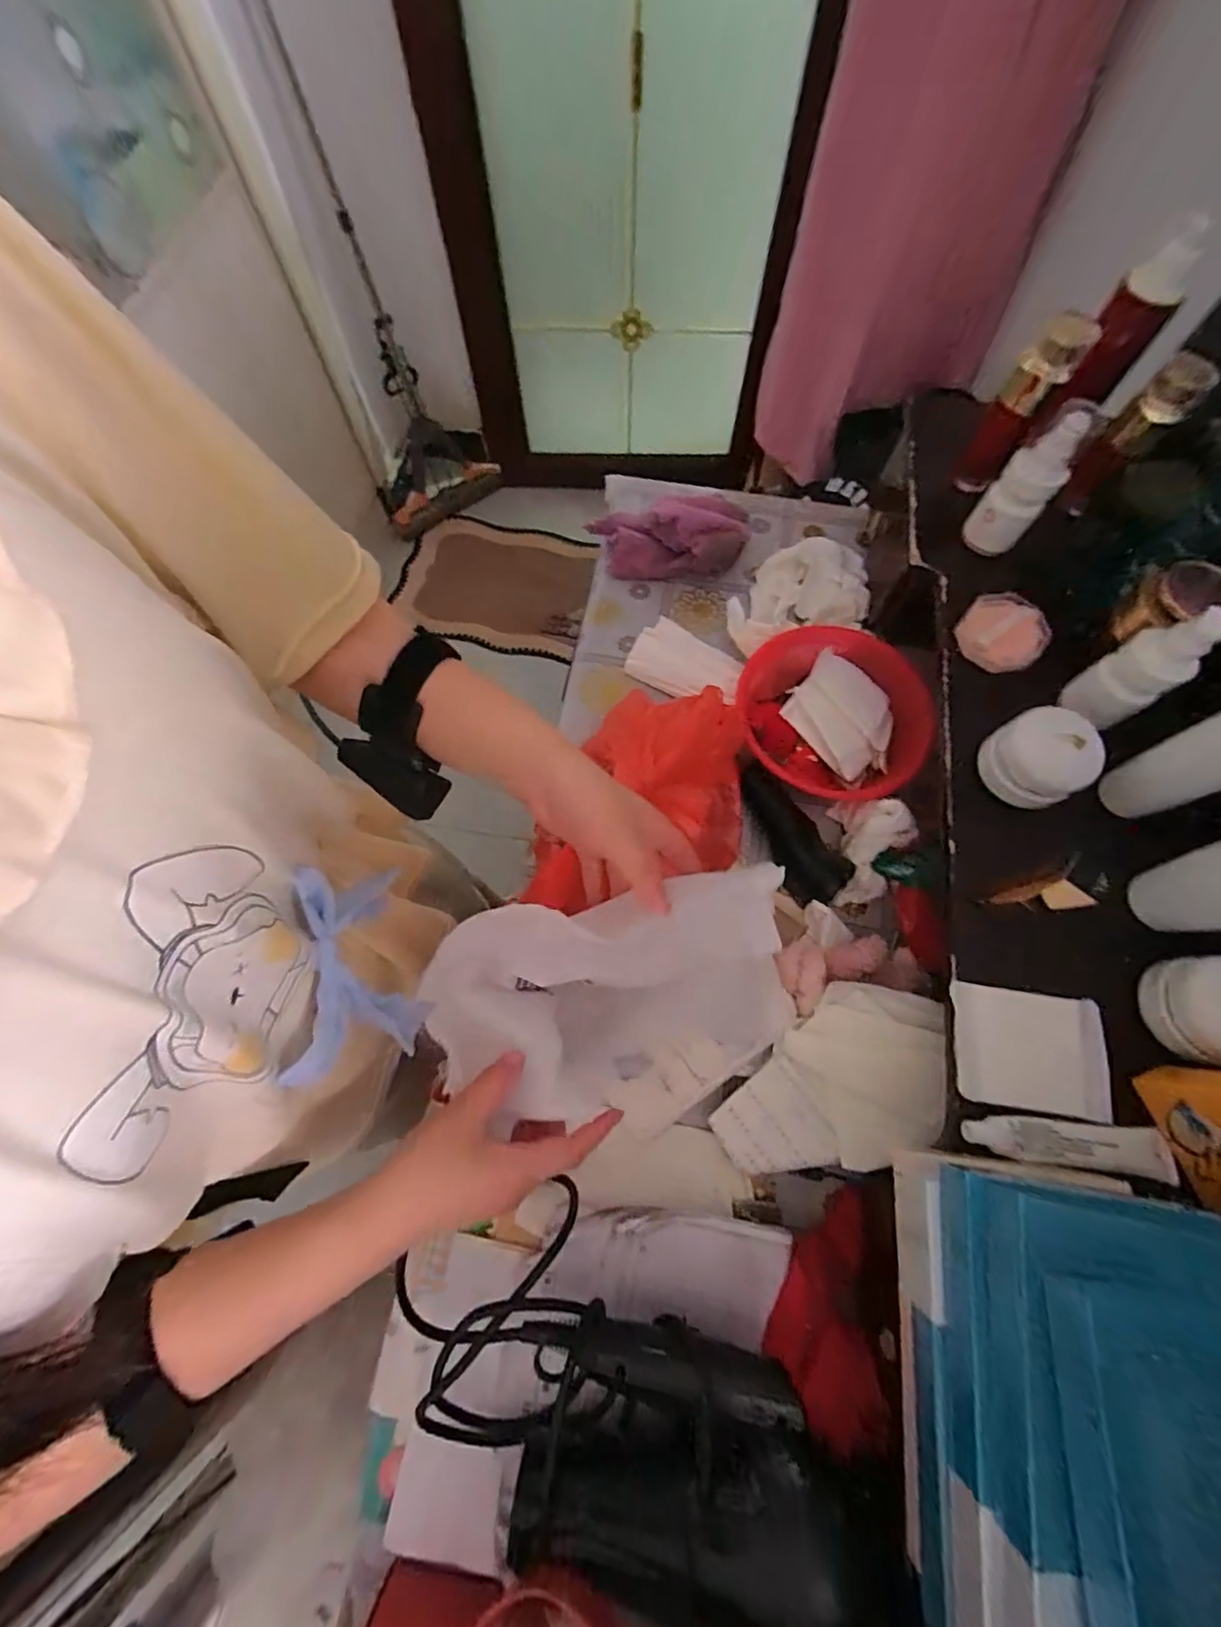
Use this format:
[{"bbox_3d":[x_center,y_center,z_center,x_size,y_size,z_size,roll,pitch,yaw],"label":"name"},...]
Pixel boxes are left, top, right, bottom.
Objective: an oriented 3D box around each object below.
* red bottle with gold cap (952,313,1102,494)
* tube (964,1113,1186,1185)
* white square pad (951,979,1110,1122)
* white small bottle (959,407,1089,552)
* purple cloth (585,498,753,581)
[{"bbox_3d":[0.323,-0.323,0.448,0.037,0.121,0.032,35,74,11],"label":"red bottle with gold cap"},{"bbox_3d":[0.269,0.193,0.333,0.119,0.011,0.025,8,70,2],"label":"tube"},{"bbox_3d":[0.260,0.146,0.352,0.088,0.005,0.069,8,70,2],"label":"white square pad"},{"bbox_3d":[0.316,-0.247,0.437,0.042,0.097,0.034,34,73,11],"label":"white small bottle"},{"bbox_3d":[0.058,-0.296,0.614,0.174,0.083,0.041,9,49,27],"label":"purple cloth"}]

